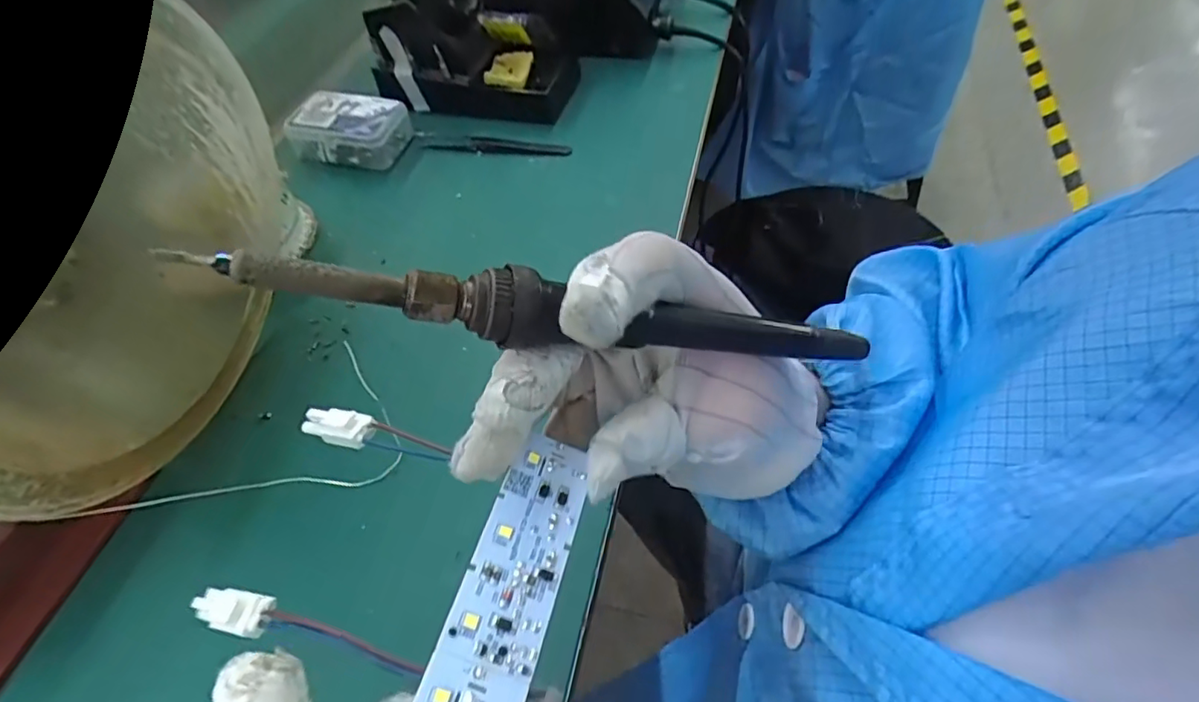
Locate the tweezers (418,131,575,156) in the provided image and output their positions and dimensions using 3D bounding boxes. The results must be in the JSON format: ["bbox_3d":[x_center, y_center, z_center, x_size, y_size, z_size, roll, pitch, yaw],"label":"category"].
[{"bbox_3d":[-0.090,-0.168,0.467,0.135,0.007,0.017,10,55,13],"label":"tweezers"}]

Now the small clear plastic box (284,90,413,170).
[{"bbox_3d":[-0.203,-0.182,0.473,0.085,0.032,0.052,9,54,13],"label":"small clear plastic box"}]

